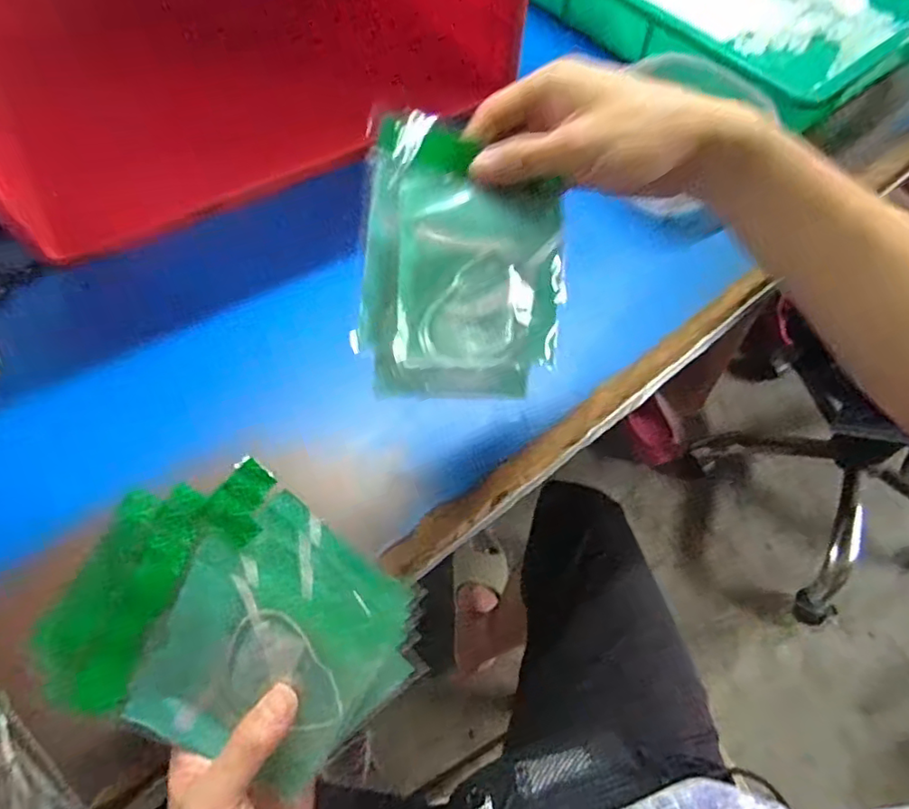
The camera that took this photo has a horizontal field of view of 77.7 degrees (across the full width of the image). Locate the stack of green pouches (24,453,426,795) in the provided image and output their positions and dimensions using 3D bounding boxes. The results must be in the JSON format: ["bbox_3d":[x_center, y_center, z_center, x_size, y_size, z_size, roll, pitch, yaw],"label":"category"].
[{"bbox_3d":[-0.110,0.117,0.309,0.167,0.047,0.143,28,92,-6],"label":"stack of green pouches"}]

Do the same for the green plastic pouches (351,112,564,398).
[{"bbox_3d":[0.008,-0.080,0.334,0.120,0.015,0.151,6,95,-14],"label":"green plastic pouches"}]

